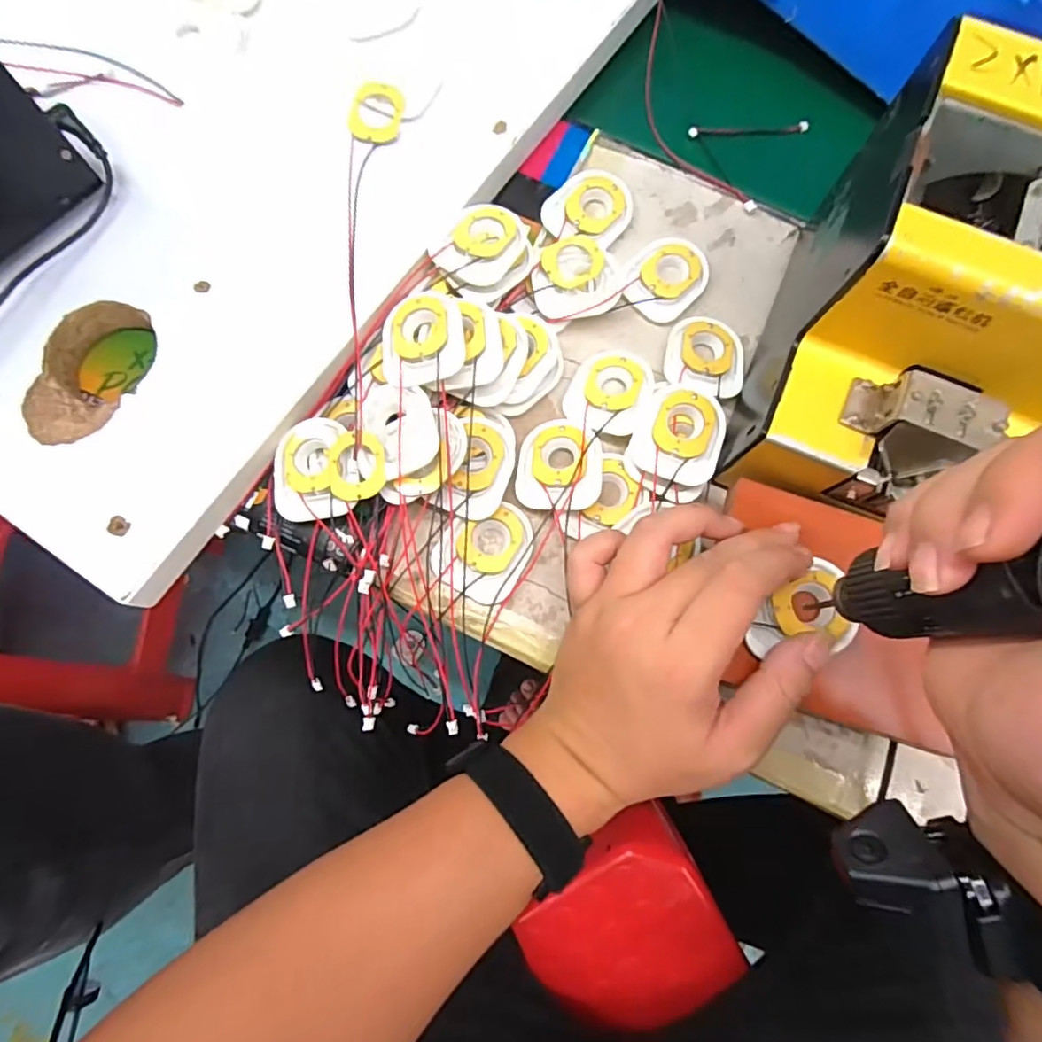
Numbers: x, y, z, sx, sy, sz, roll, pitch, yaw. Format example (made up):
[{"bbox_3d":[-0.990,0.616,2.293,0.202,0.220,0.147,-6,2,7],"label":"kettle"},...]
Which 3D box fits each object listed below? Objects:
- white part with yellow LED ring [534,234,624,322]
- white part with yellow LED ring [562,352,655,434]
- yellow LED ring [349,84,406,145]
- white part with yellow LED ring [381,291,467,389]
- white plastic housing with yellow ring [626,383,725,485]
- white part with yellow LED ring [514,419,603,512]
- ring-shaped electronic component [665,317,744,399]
[{"bbox_3d":[0.035,-0.154,0.364,0.056,0.017,0.046,-13,78,-5],"label":"white part with yellow LED ring"},{"bbox_3d":[0.053,-0.080,0.351,0.046,0.015,0.056,28,77,4],"label":"white part with yellow LED ring"},{"bbox_3d":[-0.089,-0.252,0.353,0.031,0.009,0.036,11,77,0],"label":"yellow LED ring"},{"bbox_3d":[-0.056,-0.105,0.325,0.047,0.009,0.056,-5,77,-3],"label":"white part with yellow LED ring"},{"bbox_3d":[0.093,-0.051,0.337,0.047,0.022,0.063,20,77,3],"label":"white plastic housing with yellow ring"},{"bbox_3d":[0.022,-0.032,0.334,0.048,0.020,0.056,4,77,-1],"label":"white part with yellow LED ring"},{"bbox_3d":[0.116,-0.104,0.358,0.049,0.016,0.054,14,77,1],"label":"ring-shaped electronic component"}]

